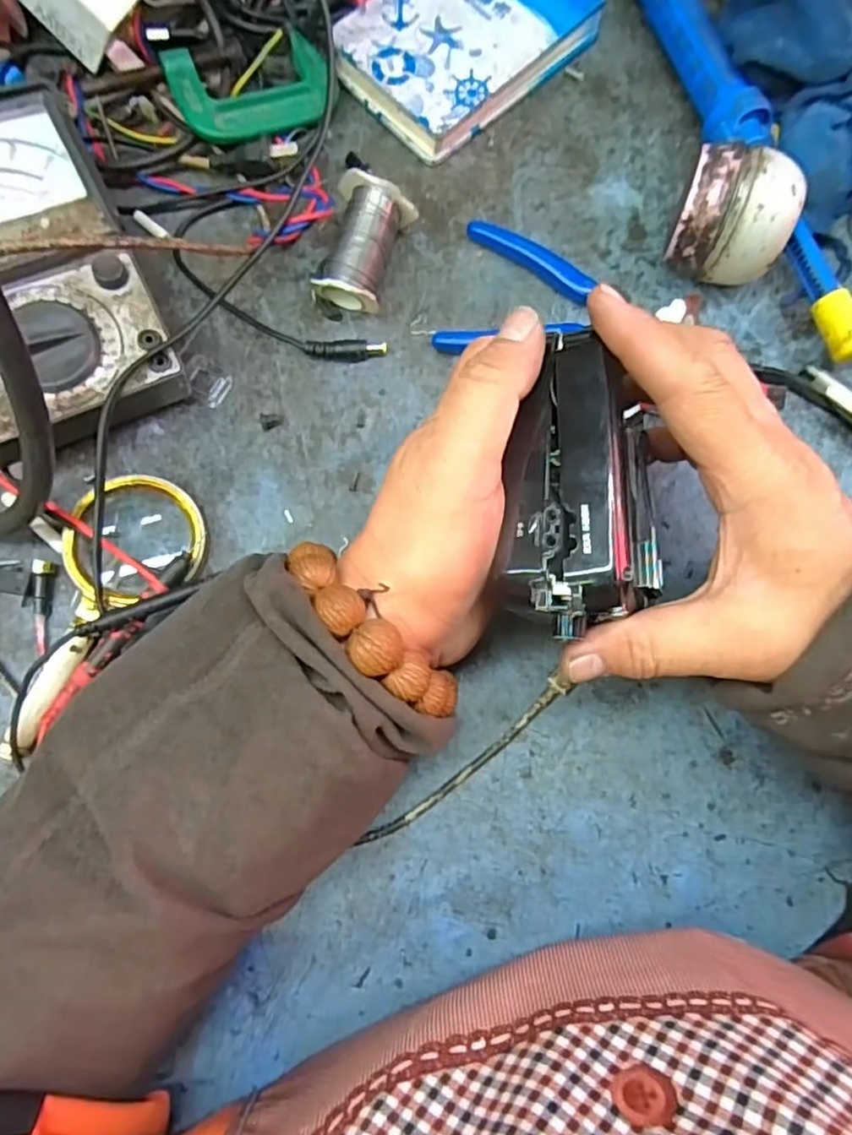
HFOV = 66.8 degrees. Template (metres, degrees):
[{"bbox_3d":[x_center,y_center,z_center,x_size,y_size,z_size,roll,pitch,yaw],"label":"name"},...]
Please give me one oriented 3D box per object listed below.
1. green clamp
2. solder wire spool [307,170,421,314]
[{"bbox_3d":[-0.099,-0.277,0.377,0.090,0.031,0.050,-19,78,-3],"label":"green clamp"},{"bbox_3d":[-0.035,-0.176,0.357,0.039,0.037,0.065,16,78,4],"label":"solder wire spool"}]

